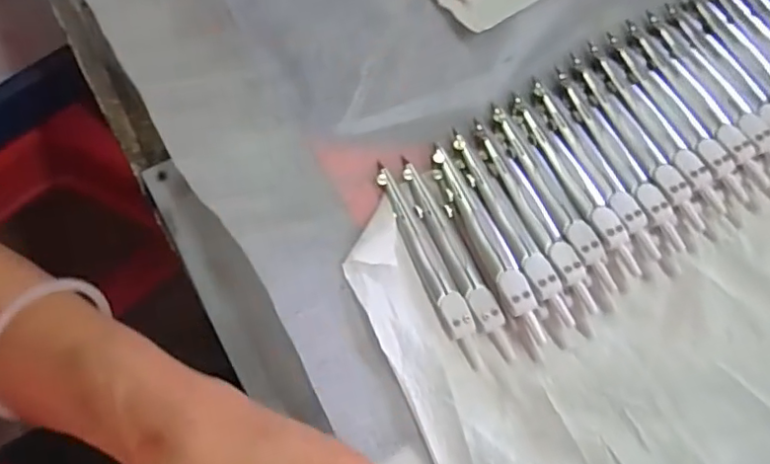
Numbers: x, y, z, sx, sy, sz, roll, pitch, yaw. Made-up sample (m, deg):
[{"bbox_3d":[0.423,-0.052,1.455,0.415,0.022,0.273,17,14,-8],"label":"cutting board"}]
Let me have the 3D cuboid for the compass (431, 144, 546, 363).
[{"bbox_3d":[0.059,0.007,0.324,0.018,0.016,0.128,-26,75,-7],"label":"compass"}]

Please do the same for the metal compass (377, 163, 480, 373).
[{"bbox_3d":[0.024,0.016,0.326,0.015,0.005,0.124,-26,75,-7],"label":"metal compass"}]

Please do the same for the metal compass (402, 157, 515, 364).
[{"bbox_3d":[0.040,0.013,0.329,0.015,0.008,0.126,-25,75,-6],"label":"metal compass"}]

